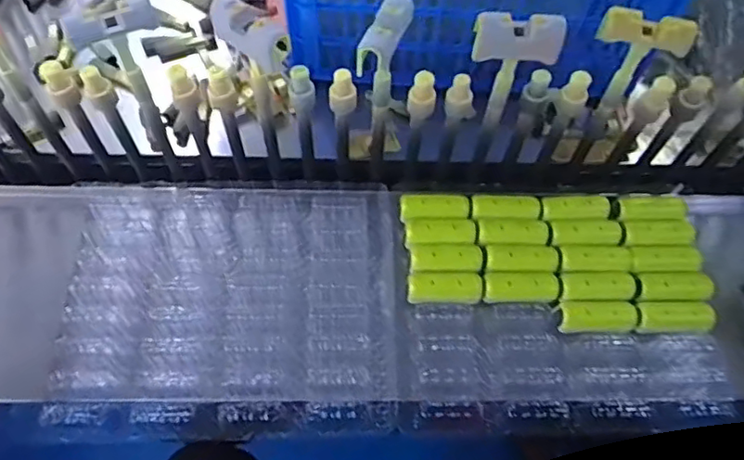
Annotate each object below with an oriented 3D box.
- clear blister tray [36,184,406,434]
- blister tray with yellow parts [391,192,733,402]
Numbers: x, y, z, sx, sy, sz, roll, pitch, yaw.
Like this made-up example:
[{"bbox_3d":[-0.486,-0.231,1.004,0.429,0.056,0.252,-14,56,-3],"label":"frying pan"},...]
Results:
[{"bbox_3d":[-0.144,0.073,0.634,0.347,0.031,0.273,1,61,-2],"label":"clear blister tray"},{"bbox_3d":[0.197,0.061,0.637,0.330,0.030,0.228,1,61,-2],"label":"blister tray with yellow parts"}]

